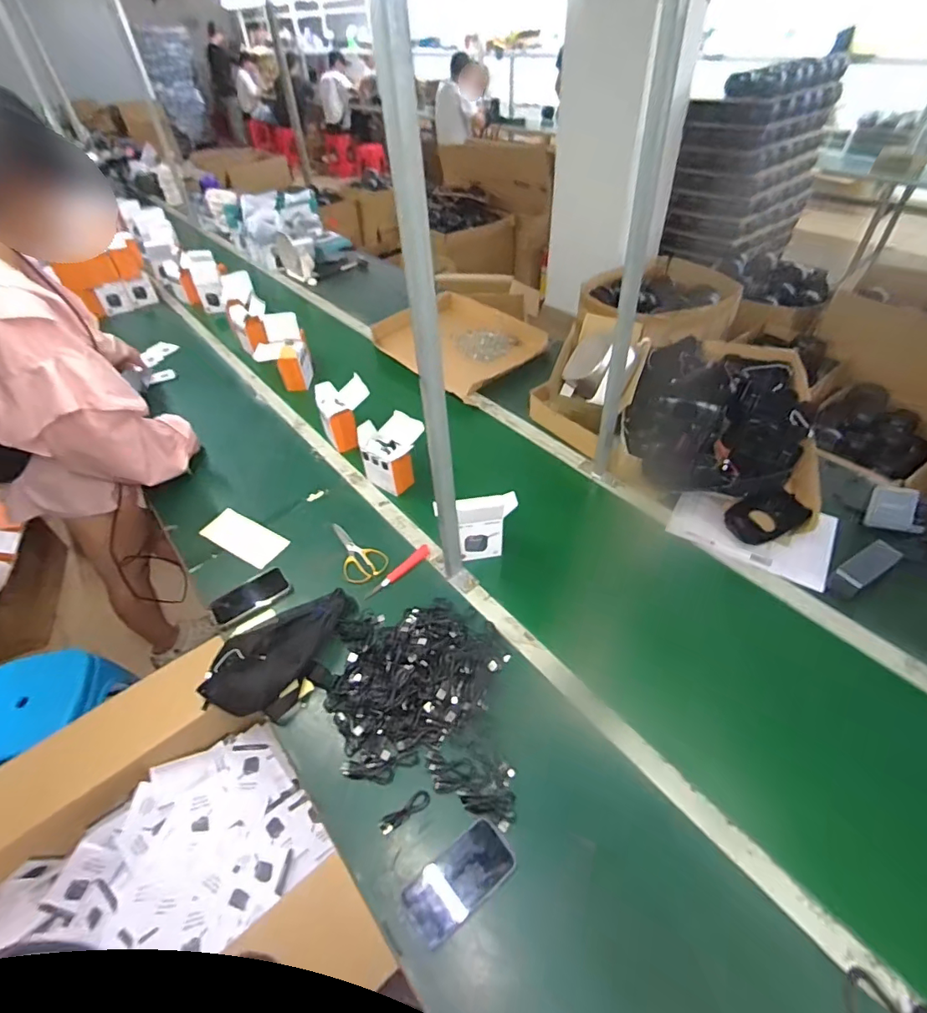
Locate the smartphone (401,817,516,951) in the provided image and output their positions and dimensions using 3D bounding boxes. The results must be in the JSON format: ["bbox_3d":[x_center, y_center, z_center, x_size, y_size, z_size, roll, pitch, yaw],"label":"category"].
[{"bbox_3d":[-0.005,0.485,0.649,0.142,0.015,0.076,-30,51,-24],"label":"smartphone"}]

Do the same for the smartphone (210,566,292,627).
[{"bbox_3d":[-0.420,0.174,0.980,0.143,0.016,0.075,-31,51,-24],"label":"smartphone"}]

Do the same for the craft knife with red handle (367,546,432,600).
[{"bbox_3d":[-0.129,0.131,1.009,0.024,0.022,0.163,33,56,31],"label":"craft knife with red handle"}]

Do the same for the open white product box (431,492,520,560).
[{"bbox_3d":[0.024,0.044,0.990,0.152,0.149,0.043,-6,45,-3],"label":"open white product box"}]

